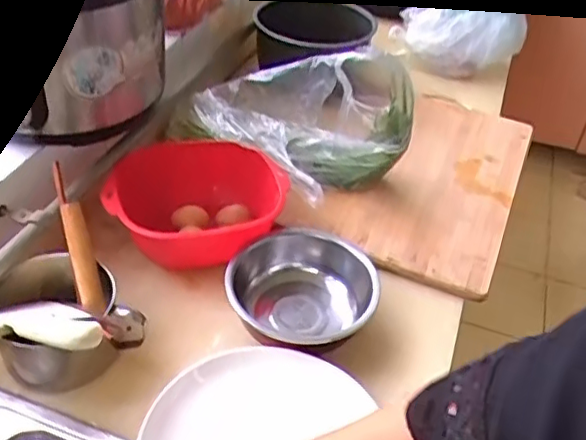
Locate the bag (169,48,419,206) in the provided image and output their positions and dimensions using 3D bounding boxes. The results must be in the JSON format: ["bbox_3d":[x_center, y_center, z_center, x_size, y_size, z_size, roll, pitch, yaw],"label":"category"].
[{"bbox_3d":[-0.011,-0.175,0.918,0.187,0.210,0.332,-24,48,-30],"label":"bag"}]

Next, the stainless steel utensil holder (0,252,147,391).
[{"bbox_3d":[-0.260,0.110,0.700,0.144,0.101,0.124,-17,45,-24],"label":"stainless steel utensil holder"}]

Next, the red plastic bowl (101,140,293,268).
[{"bbox_3d":[-0.128,-0.022,0.877,0.221,0.111,0.221,3,40,-3],"label":"red plastic bowl"}]

